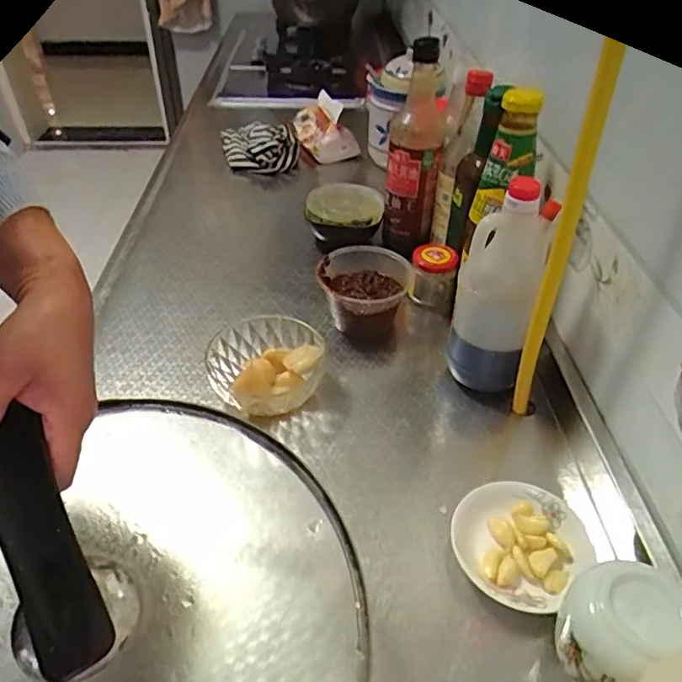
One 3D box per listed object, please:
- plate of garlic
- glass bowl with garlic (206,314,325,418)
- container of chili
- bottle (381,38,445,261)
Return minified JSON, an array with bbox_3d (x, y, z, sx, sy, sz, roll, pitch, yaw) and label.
[{"bbox_3d":[0.142,0.164,0.457,0.106,0.020,0.101,0,41,0],"label":"plate of garlic"},{"bbox_3d":[-0.077,0.028,0.586,0.114,0.055,0.118,0,41,0],"label":"glass bowl with garlic"},{"bbox_3d":[0.029,-0.051,0.670,0.108,0.078,0.111,4,41,5],"label":"container of chili"},{"bbox_3d":[0.091,-0.237,0.713,0.070,0.261,0.078,4,41,5],"label":"bottle"}]

